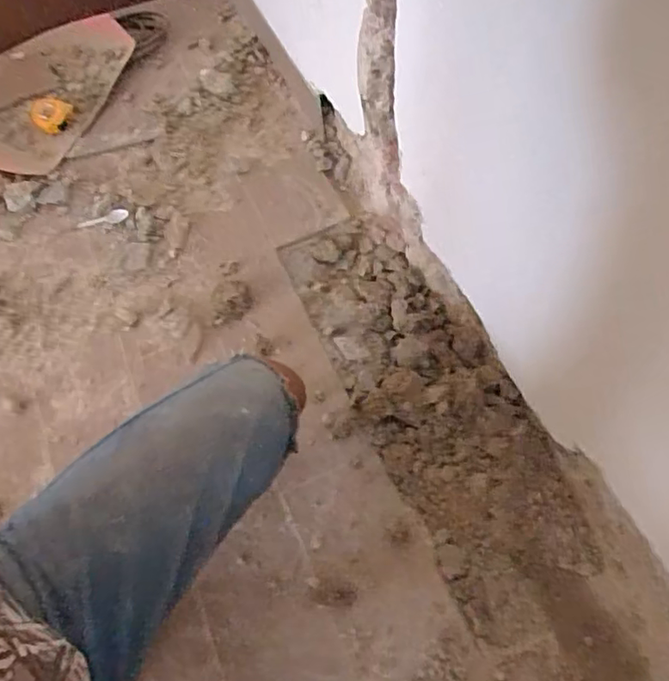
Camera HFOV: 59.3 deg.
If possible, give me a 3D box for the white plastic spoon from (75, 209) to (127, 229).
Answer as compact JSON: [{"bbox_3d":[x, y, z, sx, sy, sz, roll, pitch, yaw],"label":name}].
[{"bbox_3d":[-0.419,-0.220,1.061,0.096,0.013,0.023,-7,62,0],"label":"white plastic spoon"}]

